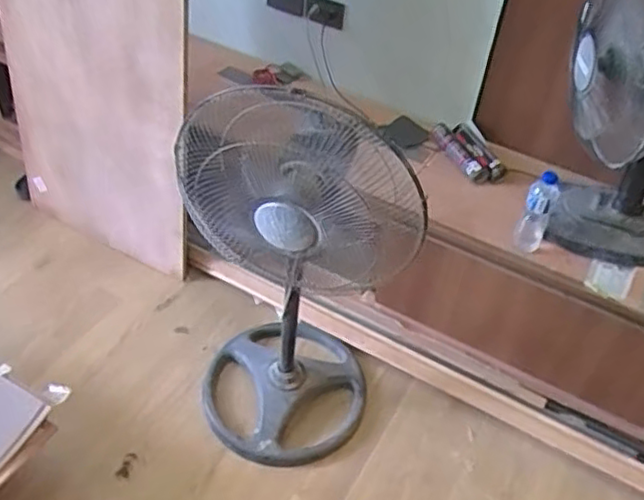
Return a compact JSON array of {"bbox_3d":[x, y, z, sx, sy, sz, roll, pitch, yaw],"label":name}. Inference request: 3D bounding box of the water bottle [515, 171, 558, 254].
[{"bbox_3d":[0.484,-0.089,1.475,0.066,0.202,0.075,23,46,17],"label":"water bottle"}]

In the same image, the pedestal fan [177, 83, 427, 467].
[{"bbox_3d":[-0.086,0.053,1.352,0.365,0.900,0.367,-9,45,-15],"label":"pedestal fan"}]

